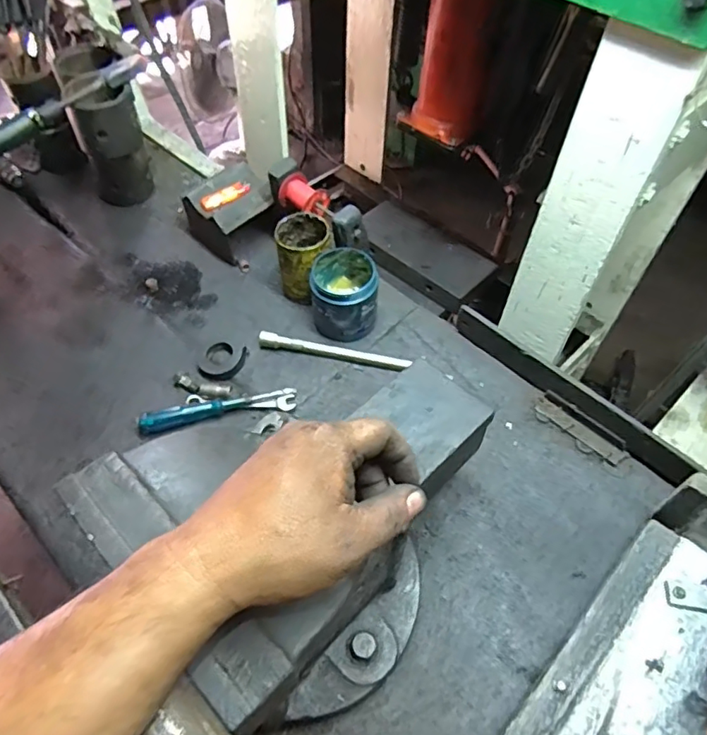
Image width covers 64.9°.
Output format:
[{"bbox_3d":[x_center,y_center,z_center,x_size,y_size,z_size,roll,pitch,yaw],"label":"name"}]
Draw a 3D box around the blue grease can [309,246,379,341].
[{"bbox_3d":[-0.014,-0.102,0.790,0.086,0.105,0.086,1,54,-1],"label":"blue grease can"}]

